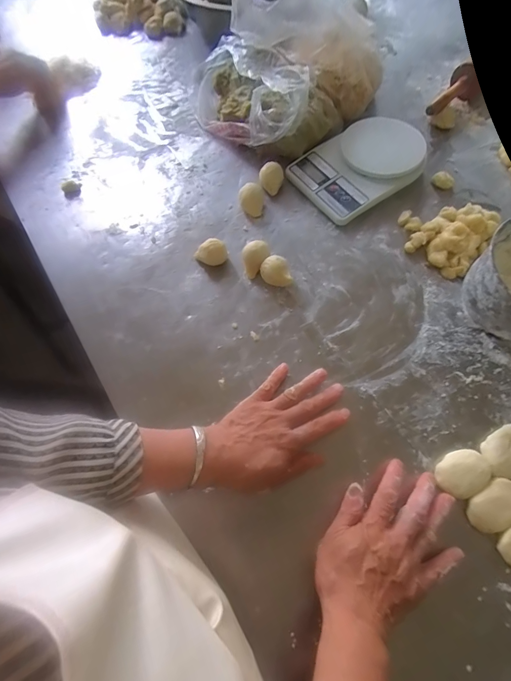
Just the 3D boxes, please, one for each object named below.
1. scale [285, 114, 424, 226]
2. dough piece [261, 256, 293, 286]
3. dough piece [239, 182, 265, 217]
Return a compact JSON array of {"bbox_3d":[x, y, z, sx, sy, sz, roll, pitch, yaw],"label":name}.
[{"bbox_3d":[0.168,-0.290,0.570,0.192,0.053,0.145,-31,69,-10],"label":"scale"},{"bbox_3d":[0.029,-0.097,0.507,0.036,0.037,0.042,-24,68,-8],"label":"dough piece"},{"bbox_3d":[-0.006,-0.231,0.570,0.038,0.026,0.045,1,67,3],"label":"dough piece"}]

